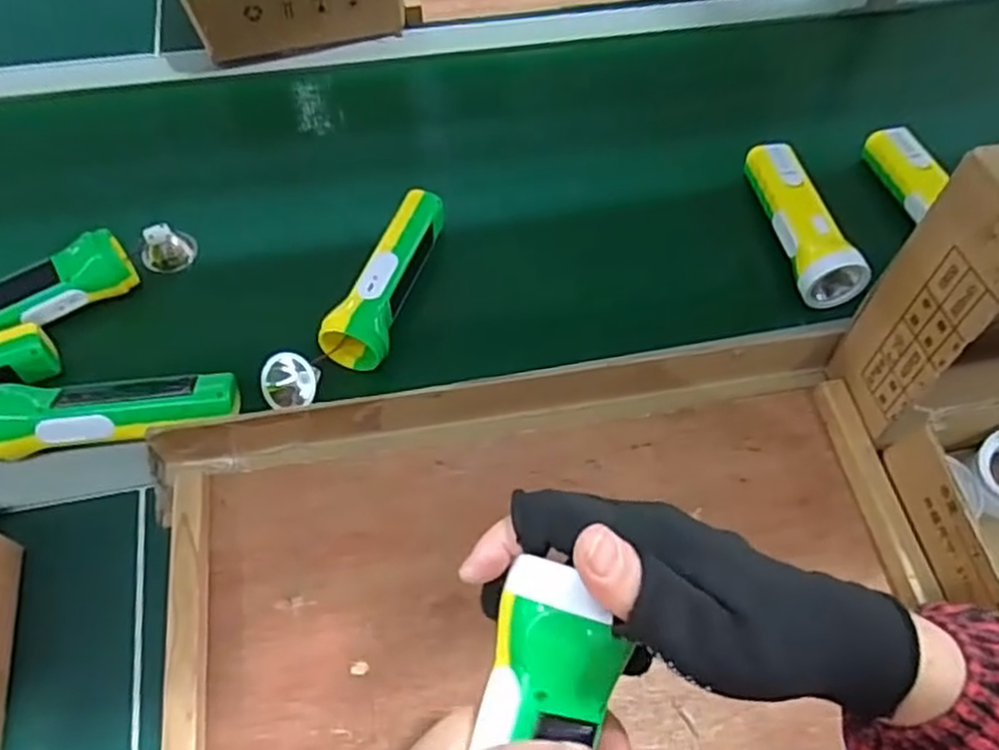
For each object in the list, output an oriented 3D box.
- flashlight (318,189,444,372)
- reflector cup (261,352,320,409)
[{"bbox_3d":[-0.093,-0.082,0.591,0.050,0.044,0.160,13,59,5],"label":"flashlight"},{"bbox_3d":[-0.157,0.004,0.545,0.040,0.019,0.041,-9,93,-12],"label":"reflector cup"}]

